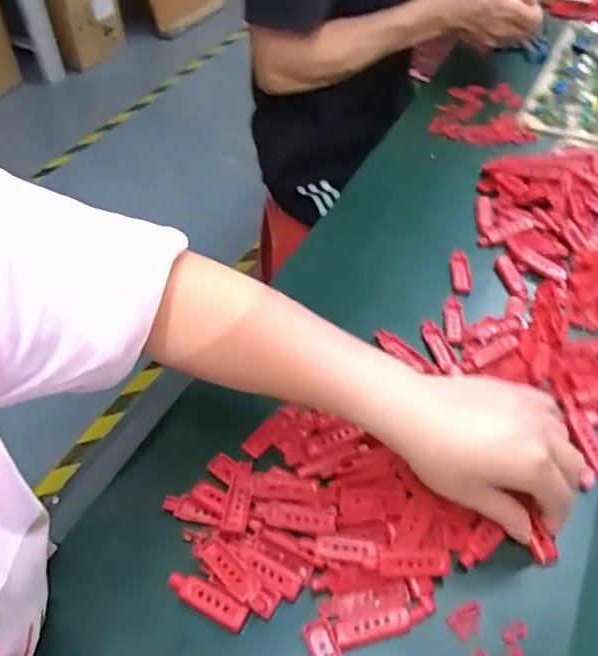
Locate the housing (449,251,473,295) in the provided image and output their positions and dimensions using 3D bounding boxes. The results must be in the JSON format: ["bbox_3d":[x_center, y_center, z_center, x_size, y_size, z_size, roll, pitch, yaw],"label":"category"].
[{"bbox_3d":[0.150,-0.052,0.555,0.018,0.005,0.059,2,48,4],"label":"housing"}]

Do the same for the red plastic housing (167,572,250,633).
[{"bbox_3d":[-0.057,0.166,0.367,0.056,0.006,0.015,20,52,19],"label":"red plastic housing"}]

